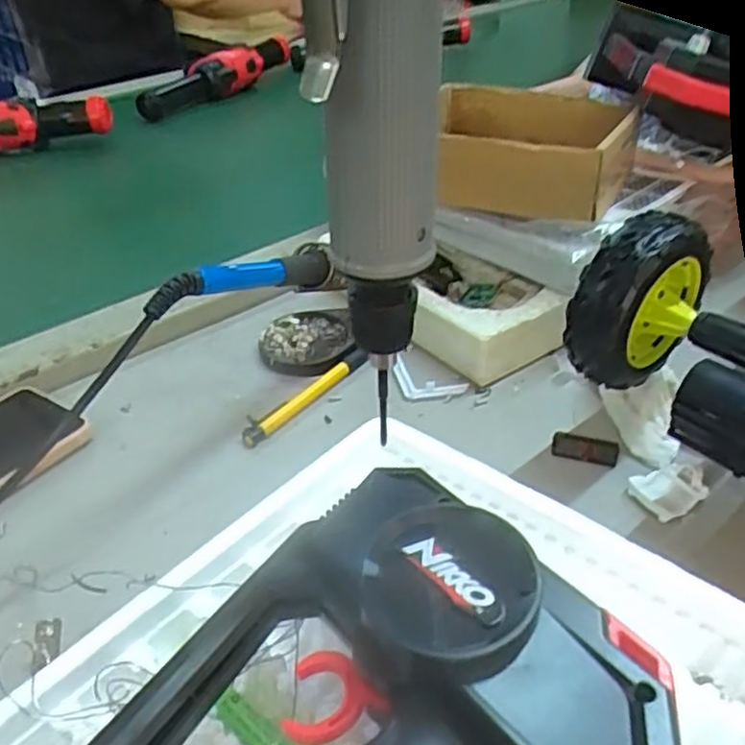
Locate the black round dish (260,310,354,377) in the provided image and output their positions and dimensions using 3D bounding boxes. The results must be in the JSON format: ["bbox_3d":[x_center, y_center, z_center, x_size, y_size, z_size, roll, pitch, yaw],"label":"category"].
[{"bbox_3d":[-0.048,-0.022,0.519,0.066,0.013,0.068,-2,37,2],"label":"black round dish"}]

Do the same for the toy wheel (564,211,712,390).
[{"bbox_3d":[0.143,-0.036,0.374,0.077,0.085,0.036,-24,41,-25],"label":"toy wheel"}]

